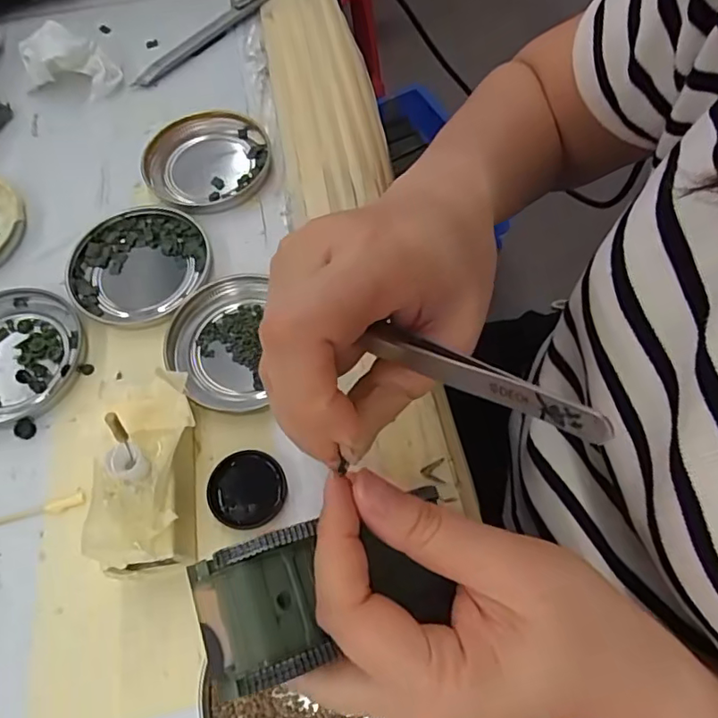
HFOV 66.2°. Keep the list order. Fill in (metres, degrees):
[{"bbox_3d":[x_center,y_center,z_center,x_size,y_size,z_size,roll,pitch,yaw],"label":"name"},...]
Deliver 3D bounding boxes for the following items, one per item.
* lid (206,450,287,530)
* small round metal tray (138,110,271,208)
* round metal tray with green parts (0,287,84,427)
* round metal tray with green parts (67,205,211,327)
[{"bbox_3d":[-0.052,0.061,0.259,0.035,0.007,0.035,-1,64,2],"label":"lid"},{"bbox_3d":[-0.096,-0.126,0.348,0.078,0.009,0.078,-18,65,-6],"label":"small round metal tray"},{"bbox_3d":[-0.188,-0.002,0.292,0.074,0.008,0.075,-1,64,2],"label":"round metal tray with green parts"},{"bbox_3d":[-0.126,-0.054,0.315,0.072,0.007,0.079,-1,64,2],"label":"round metal tray with green parts"}]

